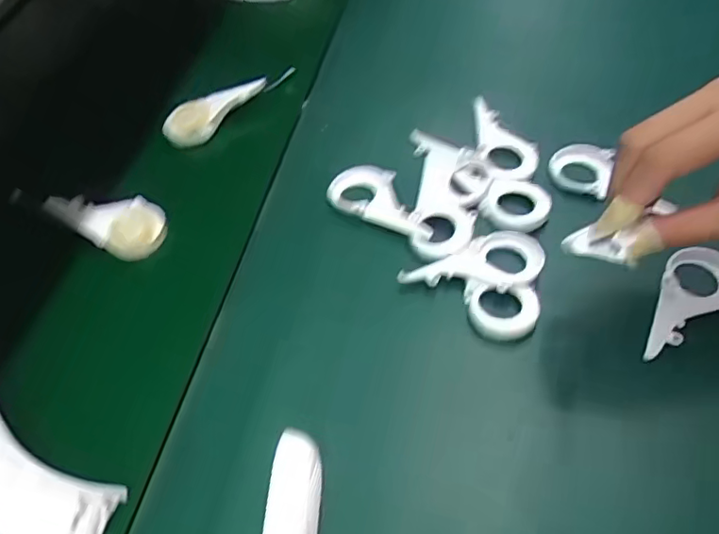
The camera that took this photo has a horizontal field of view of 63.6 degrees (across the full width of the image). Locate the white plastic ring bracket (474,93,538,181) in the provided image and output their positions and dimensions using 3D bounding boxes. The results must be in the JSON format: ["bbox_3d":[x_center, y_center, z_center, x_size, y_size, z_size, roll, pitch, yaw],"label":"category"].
[{"bbox_3d":[0.118,-0.106,0.466,0.046,0.009,0.081,1,51,6],"label":"white plastic ring bracket"}]

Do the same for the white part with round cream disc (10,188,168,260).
[{"bbox_3d":[-0.214,-0.041,0.459,0.118,0.018,0.048,15,53,1],"label":"white part with round cream disc"}]

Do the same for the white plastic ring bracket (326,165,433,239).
[{"bbox_3d":[0.020,-0.053,0.438,0.088,0.007,0.049,21,56,21],"label":"white plastic ring bracket"}]

